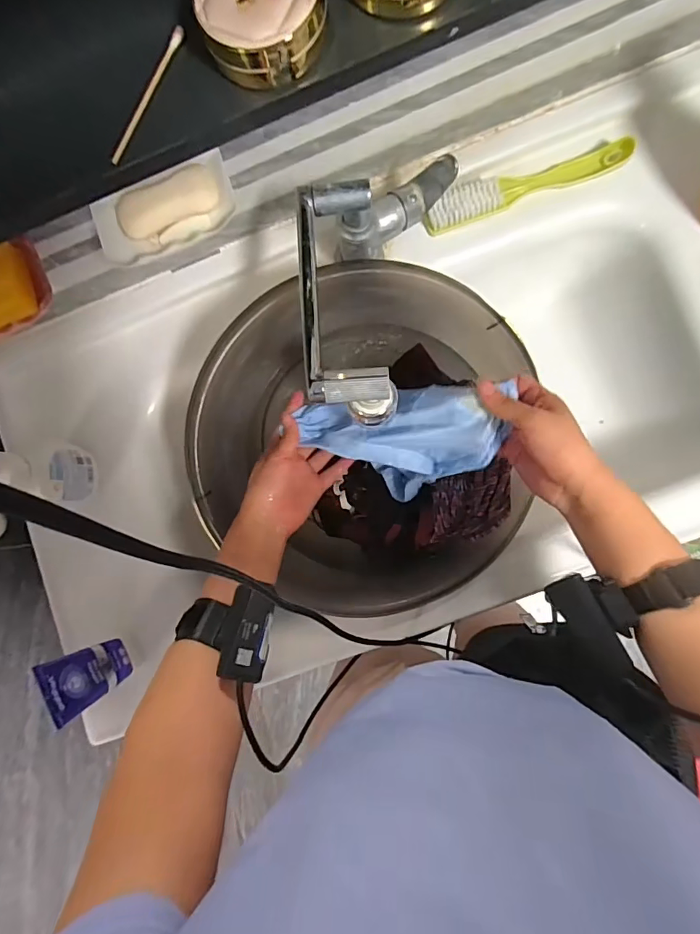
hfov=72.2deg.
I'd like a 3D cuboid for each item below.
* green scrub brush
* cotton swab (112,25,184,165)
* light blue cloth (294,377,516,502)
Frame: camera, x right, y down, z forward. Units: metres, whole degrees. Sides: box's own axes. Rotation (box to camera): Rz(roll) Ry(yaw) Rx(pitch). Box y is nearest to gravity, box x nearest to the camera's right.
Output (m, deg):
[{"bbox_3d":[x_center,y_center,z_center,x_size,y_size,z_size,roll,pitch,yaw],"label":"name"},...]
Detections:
[{"bbox_3d":[0.200,-0.324,0.553,0.237,0.038,0.038,-19,85,6],"label":"green scrub brush"},{"bbox_3d":[-0.129,-0.234,0.303,0.006,0.006,0.093,28,89,7],"label":"cotton swab"},{"bbox_3d":[0.049,-0.025,0.508,0.197,0.139,0.105,3,86,6],"label":"light blue cloth"}]

